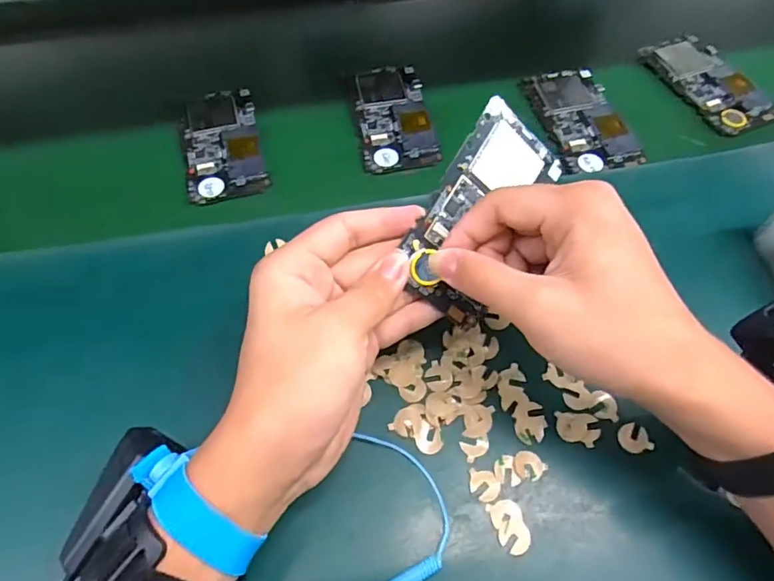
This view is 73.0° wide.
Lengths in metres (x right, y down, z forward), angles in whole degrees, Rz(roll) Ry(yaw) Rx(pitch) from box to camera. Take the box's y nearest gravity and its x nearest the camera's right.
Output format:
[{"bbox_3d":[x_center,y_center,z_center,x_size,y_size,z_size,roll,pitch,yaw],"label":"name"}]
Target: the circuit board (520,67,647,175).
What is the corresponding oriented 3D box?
[{"bbox_3d":[0.167,-0.152,0.456,0.066,0.010,0.121,-13,61,-1],"label":"circuit board"}]

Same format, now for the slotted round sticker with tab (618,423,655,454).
[{"bbox_3d":[0.150,0.090,0.318,0.016,0.004,0.018,-20,58,-8],"label":"slotted round sticker with tab"}]

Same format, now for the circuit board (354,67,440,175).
[{"bbox_3d":[0.005,-0.156,0.459,0.062,0.011,0.123,-9,57,-1],"label":"circuit board"}]

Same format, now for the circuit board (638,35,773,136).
[{"bbox_3d":[0.292,-0.192,0.475,0.062,0.010,0.120,-22,58,-10],"label":"circuit board"}]

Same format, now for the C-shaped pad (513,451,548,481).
[{"bbox_3d":[0.085,0.104,0.311,0.018,0.004,0.016,34,66,17],"label":"C-shaped pad"}]

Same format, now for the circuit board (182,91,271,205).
[{"bbox_3d":[-0.140,-0.126,0.444,0.063,0.010,0.116,-15,57,-5],"label":"circuit board"}]

